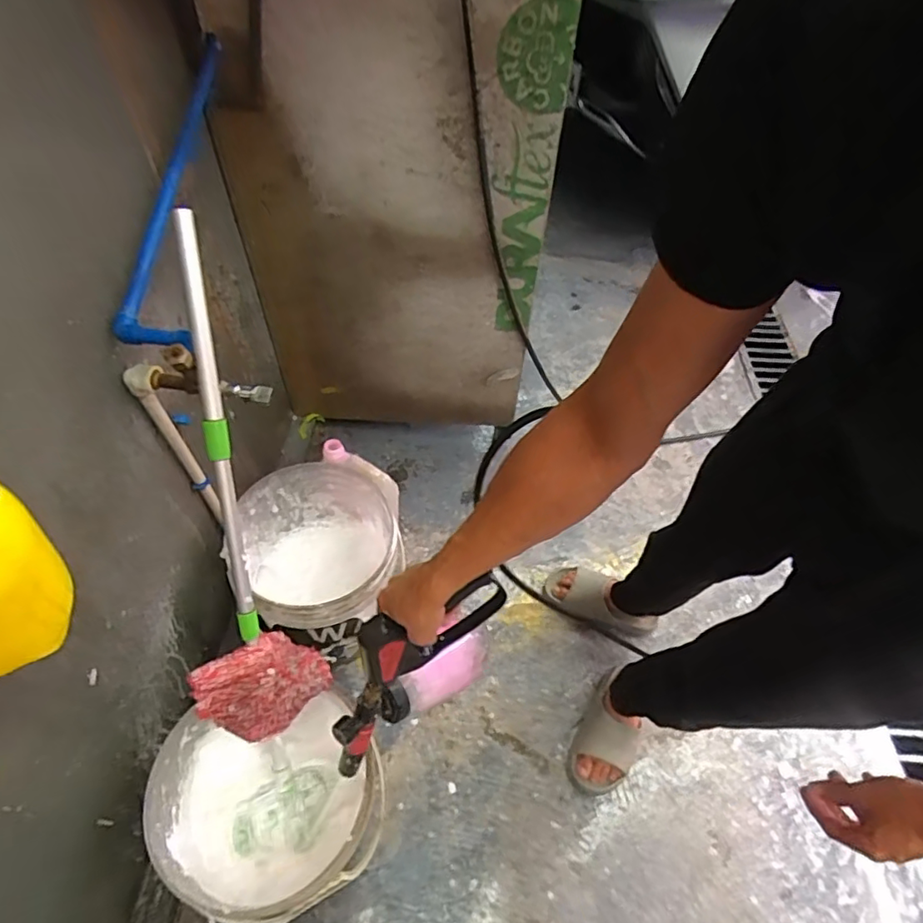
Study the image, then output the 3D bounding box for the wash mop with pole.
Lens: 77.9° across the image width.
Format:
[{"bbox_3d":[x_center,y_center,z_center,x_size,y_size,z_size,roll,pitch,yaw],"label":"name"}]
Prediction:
[{"bbox_3d":[-0.322,0.050,0.786,0.181,0.726,0.117,-9,14,-11],"label":"wash mop with pole"}]

